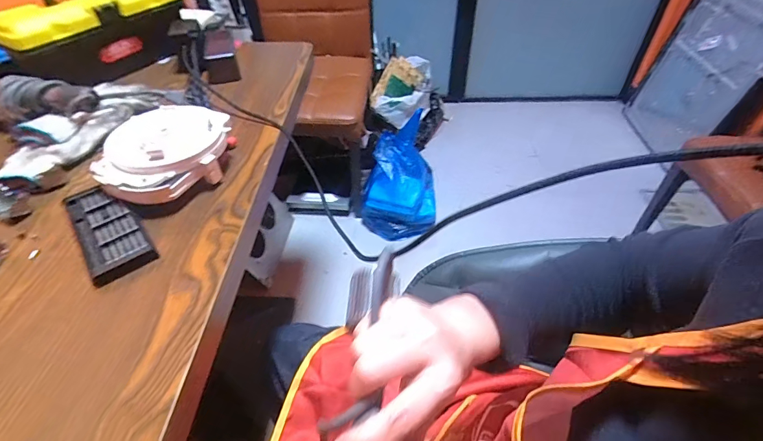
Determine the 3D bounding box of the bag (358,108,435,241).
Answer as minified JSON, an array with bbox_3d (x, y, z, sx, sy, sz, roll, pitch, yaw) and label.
[{"bbox_3d":[0.053,-0.144,1.491,0.286,0.386,0.297,-5,45,-2],"label":"bag"}]

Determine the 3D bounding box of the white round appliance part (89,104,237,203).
[{"bbox_3d":[-0.281,-0.085,0.513,0.137,0.064,0.153,-3,45,1],"label":"white round appliance part"}]

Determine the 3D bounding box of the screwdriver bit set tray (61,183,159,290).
[{"bbox_3d":[-0.320,0.011,0.454,0.063,0.020,0.164,-33,52,-26],"label":"screwdriver bit set tray"}]

